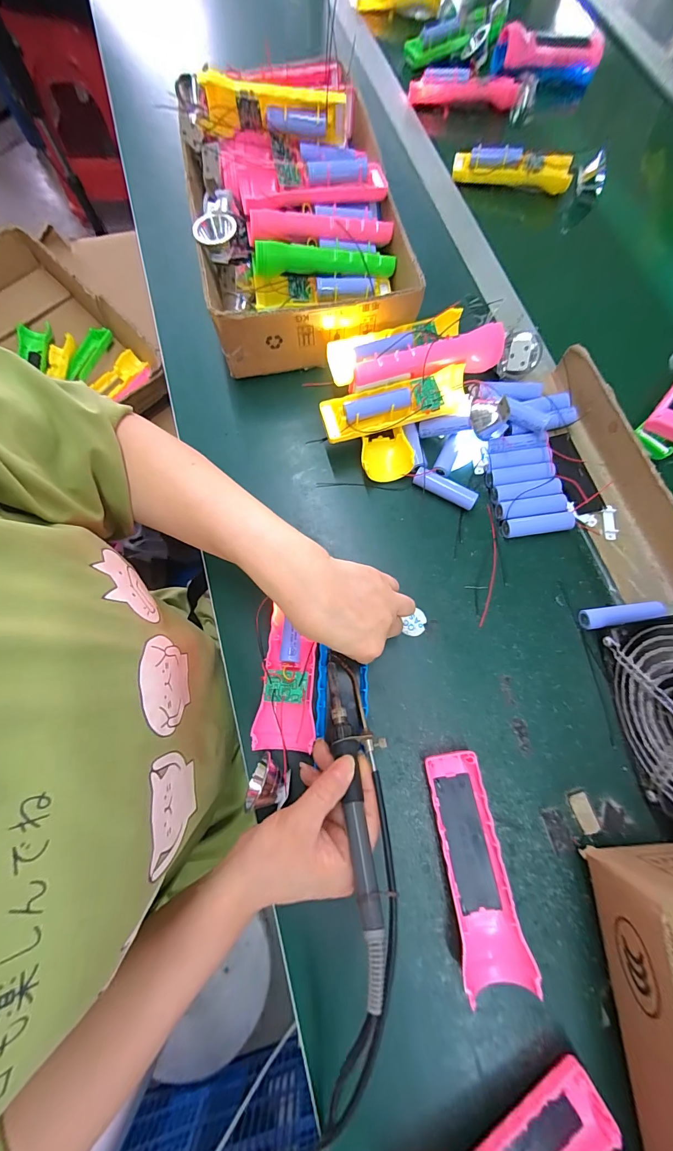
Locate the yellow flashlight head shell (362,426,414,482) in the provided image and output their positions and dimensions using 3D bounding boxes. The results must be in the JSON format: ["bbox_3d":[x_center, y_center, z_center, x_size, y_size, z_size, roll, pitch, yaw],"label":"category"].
[{"bbox_3d":[0.051,-0.123,0.377,0.051,0.027,0.046,-3,75,1],"label":"yellow flashlight head shell"}]

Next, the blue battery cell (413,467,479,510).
[{"bbox_3d":[0.109,-0.088,0.371,0.065,0.020,0.016,29,78,9],"label":"blue battery cell"}]

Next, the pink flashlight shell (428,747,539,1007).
[{"bbox_3d":[0.105,0.222,0.284,0.045,0.025,0.154,-9,75,-1],"label":"pink flashlight shell"}]

